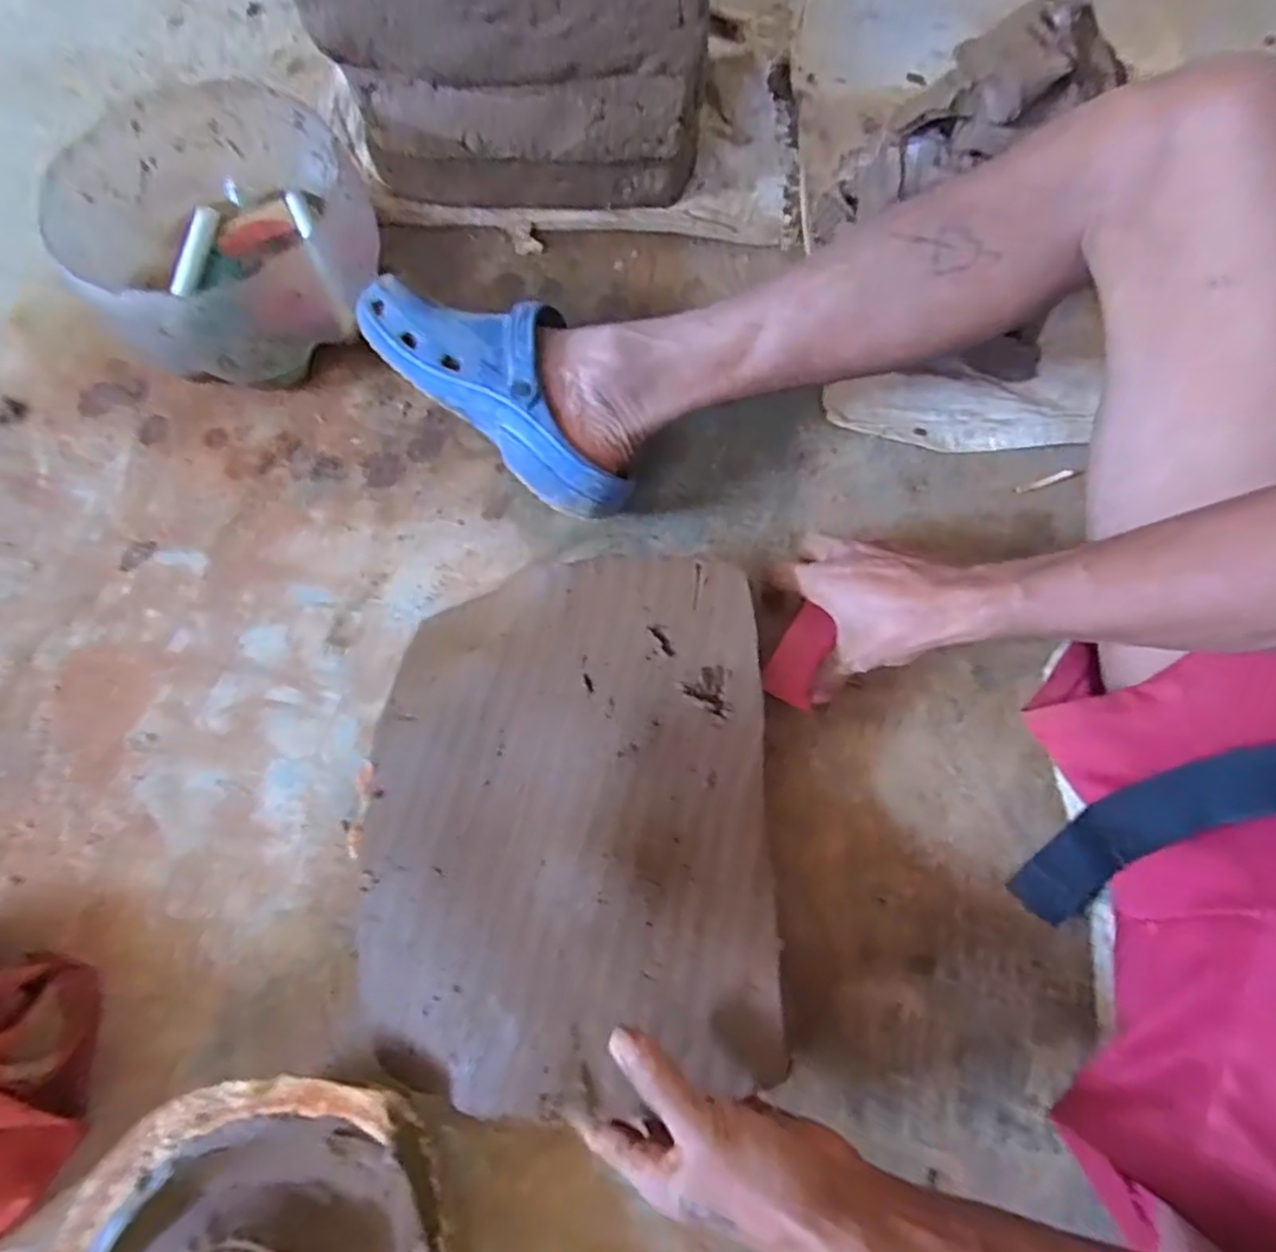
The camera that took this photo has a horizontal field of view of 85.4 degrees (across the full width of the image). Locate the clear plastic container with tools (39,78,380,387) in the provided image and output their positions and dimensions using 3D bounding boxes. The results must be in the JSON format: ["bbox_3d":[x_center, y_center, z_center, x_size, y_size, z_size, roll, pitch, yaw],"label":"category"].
[{"bbox_3d":[-0.348,-0.326,0.605,0.227,0.125,0.241,-26,71,-9],"label":"clear plastic container with tools"}]

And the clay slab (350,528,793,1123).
[{"bbox_3d":[-0.043,0.107,0.439,0.250,0.030,0.325,0,69,0],"label":"clay slab"}]

